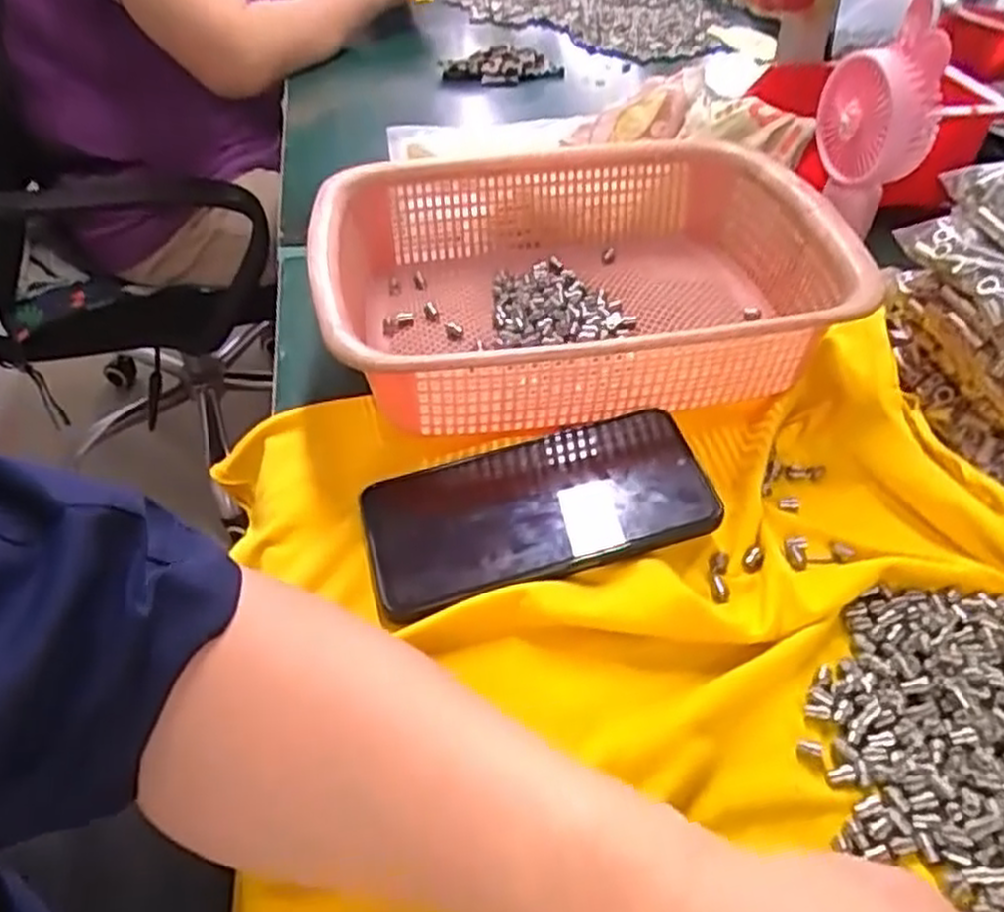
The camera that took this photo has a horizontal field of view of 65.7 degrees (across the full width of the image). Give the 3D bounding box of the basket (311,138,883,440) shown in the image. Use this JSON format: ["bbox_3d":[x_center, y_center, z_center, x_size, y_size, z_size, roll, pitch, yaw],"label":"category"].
[{"bbox_3d":[0.043,-0.105,0.464,0.285,0.075,0.212,-9,47,-8],"label":"basket"}]

